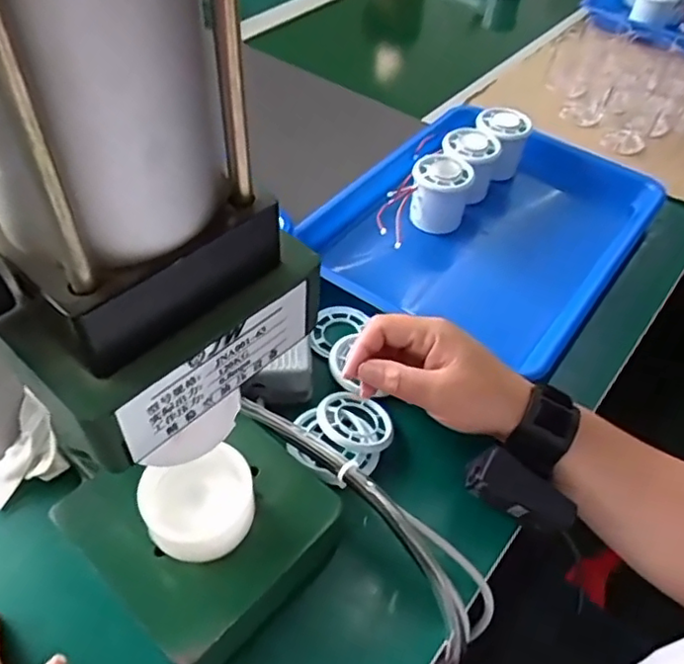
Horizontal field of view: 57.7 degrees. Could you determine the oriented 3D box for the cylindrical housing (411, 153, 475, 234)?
[{"bbox_3d":[0.091,-0.133,0.591,0.057,0.053,0.058,14,48,8],"label":"cylindrical housing"}]

